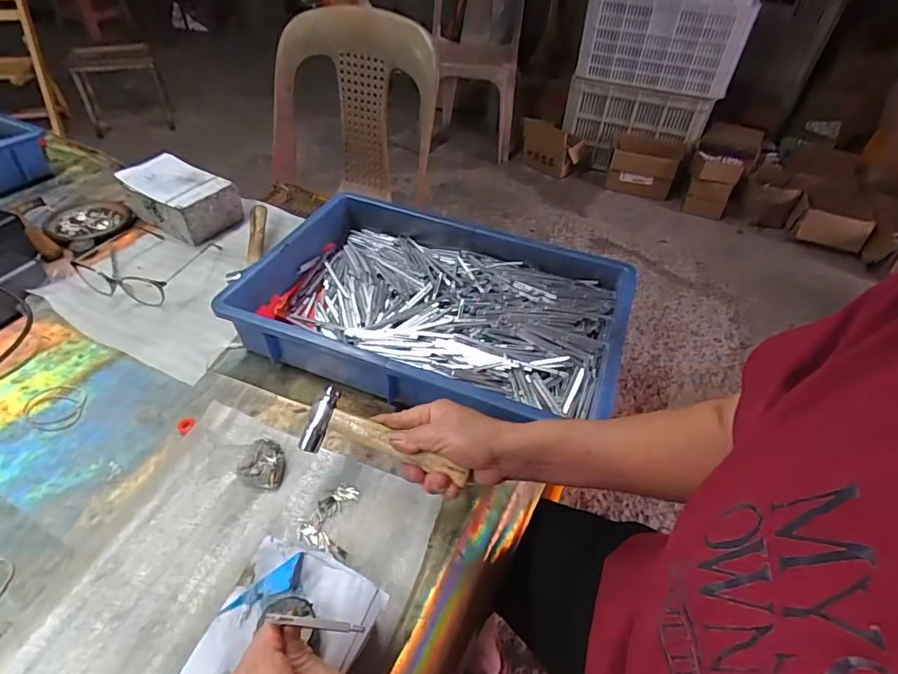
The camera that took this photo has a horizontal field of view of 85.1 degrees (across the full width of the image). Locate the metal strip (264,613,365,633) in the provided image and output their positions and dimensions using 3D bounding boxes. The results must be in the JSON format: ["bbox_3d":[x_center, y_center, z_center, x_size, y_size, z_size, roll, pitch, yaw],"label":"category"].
[{"bbox_3d":[-0.080,0.172,0.294,0.058,0.004,0.006,15,43,-10],"label":"metal strip"}]

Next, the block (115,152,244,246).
[{"bbox_3d":[-0.419,-0.222,0.767,0.157,0.069,0.108,26,48,21],"label":"block"}]

